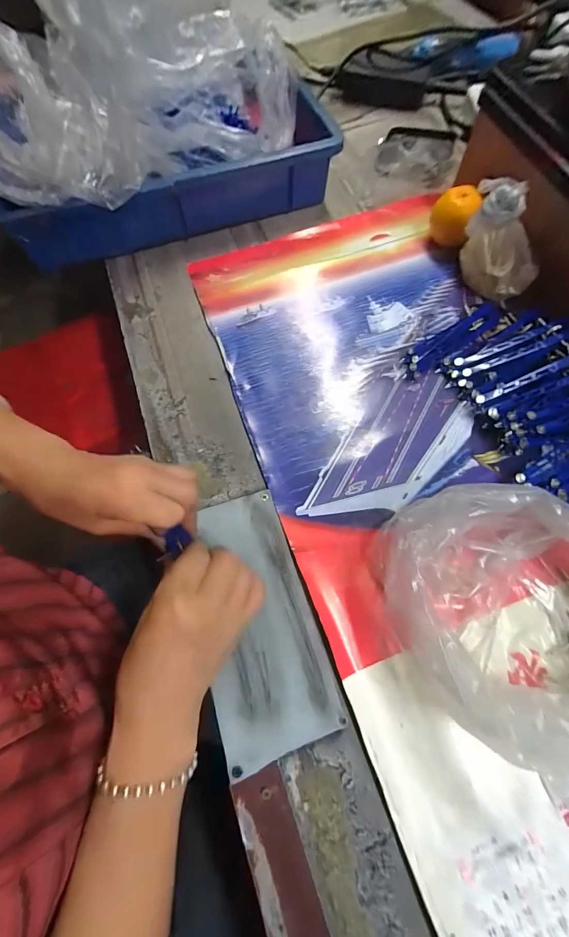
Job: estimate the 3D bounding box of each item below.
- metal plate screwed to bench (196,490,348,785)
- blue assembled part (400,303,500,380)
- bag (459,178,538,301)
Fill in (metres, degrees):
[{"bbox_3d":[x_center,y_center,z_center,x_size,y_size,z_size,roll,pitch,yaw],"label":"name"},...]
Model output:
[{"bbox_3d":[-0.023,0.120,0.279,0.091,0.013,0.196,-16,69,-5],"label":"metal plate screwed to bench"},{"bbox_3d":[0.185,-0.145,0.369,0.133,0.020,0.031,-32,71,-10],"label":"blue assembled part"},{"bbox_3d":[0.234,-0.238,0.362,0.092,0.101,0.036,35,74,14],"label":"bag"}]

